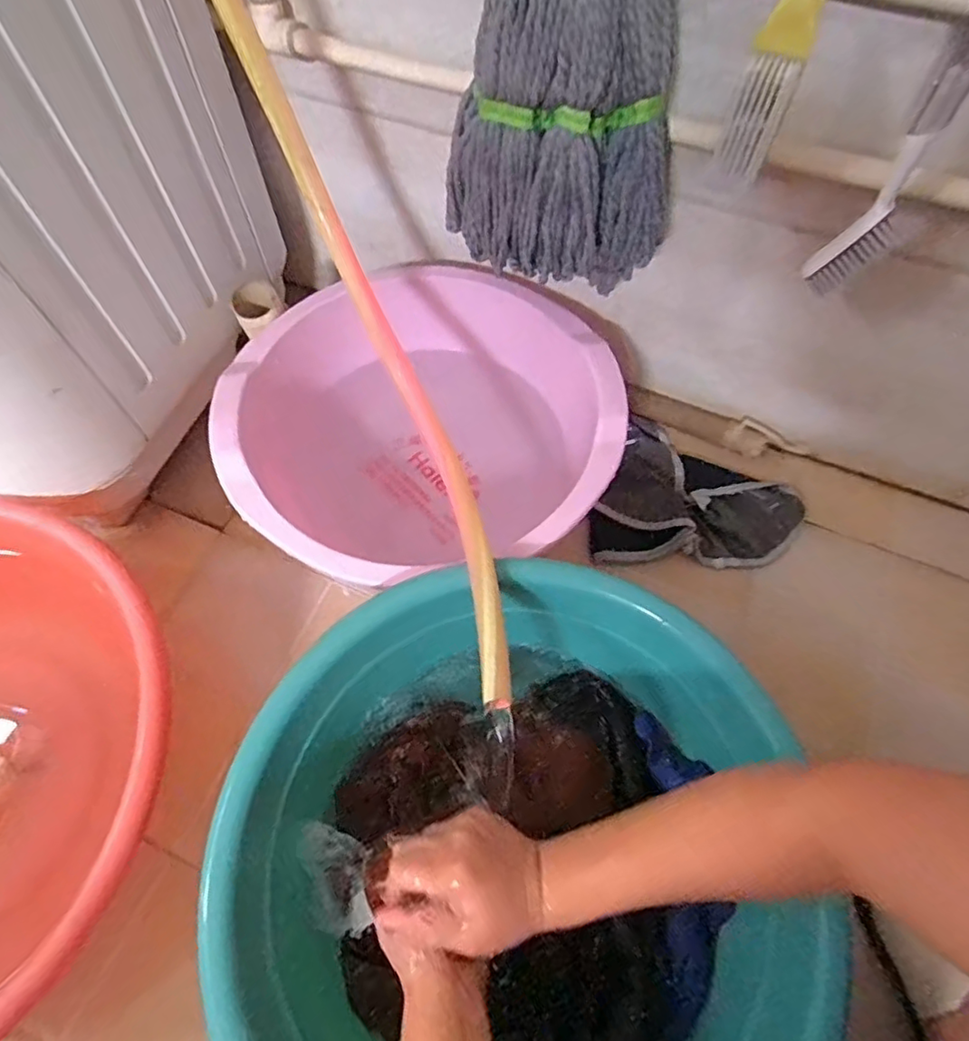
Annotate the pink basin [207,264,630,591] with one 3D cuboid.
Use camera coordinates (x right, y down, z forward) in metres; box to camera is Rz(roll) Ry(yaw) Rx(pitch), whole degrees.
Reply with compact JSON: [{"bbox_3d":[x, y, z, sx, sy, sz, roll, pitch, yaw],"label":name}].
[{"bbox_3d":[-0.065,-0.084,0.658,0.382,0.161,0.355,0,64,-1],"label":"pink basin"}]

